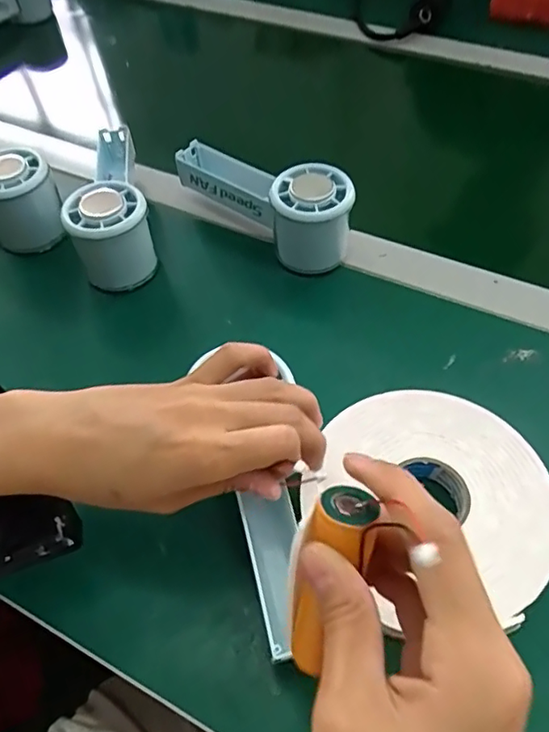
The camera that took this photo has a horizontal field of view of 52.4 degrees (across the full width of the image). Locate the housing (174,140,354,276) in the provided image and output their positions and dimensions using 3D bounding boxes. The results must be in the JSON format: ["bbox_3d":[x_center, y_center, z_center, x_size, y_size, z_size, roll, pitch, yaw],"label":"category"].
[{"bbox_3d":[-0.007,-0.129,0.426,0.049,0.065,0.151,-38,61,-23],"label":"housing"}]

